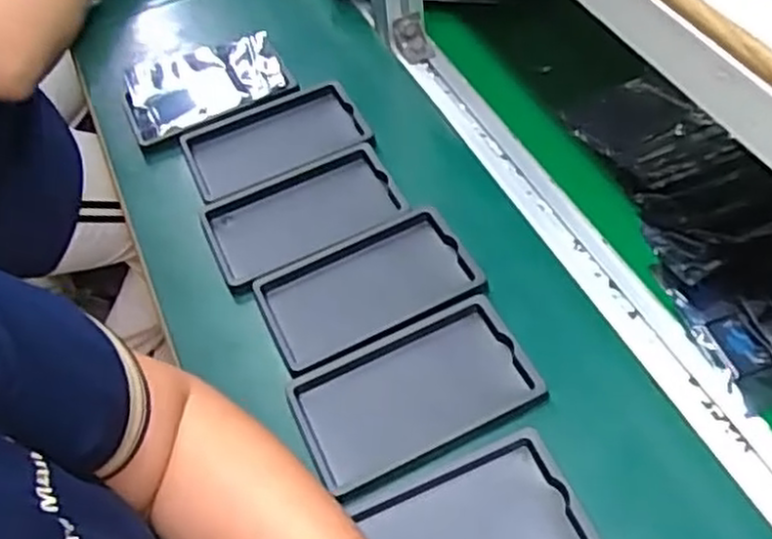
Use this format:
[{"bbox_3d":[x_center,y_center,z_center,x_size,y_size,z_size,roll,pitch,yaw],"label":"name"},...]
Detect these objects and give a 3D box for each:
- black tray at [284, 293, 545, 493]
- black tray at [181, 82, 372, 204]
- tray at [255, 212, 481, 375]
[{"bbox_3d":[0.018,0.085,0.517,0.157,0.015,0.092,-23,53,-12],"label":"black tray"},{"bbox_3d":[-0.101,-0.118,0.682,0.158,0.013,0.101,-22,53,-11],"label":"black tray"},{"bbox_3d":[-0.014,0.015,0.573,0.157,0.016,0.098,-22,53,-12],"label":"tray"}]

